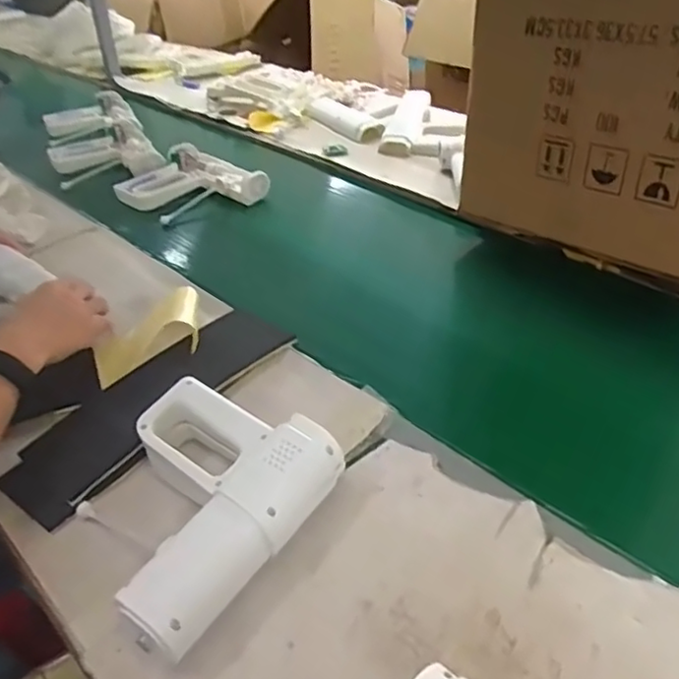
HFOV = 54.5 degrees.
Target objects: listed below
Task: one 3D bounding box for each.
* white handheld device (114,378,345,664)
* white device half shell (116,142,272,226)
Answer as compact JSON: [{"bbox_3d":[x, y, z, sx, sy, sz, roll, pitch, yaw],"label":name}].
[{"bbox_3d":[-0.123,0.132,0.561,0.186,0.063,0.215,23,45,32],"label":"white handheld device"},{"bbox_3d":[-0.266,-0.273,1.167,0.184,0.071,0.248,-31,44,-31],"label":"white device half shell"}]

